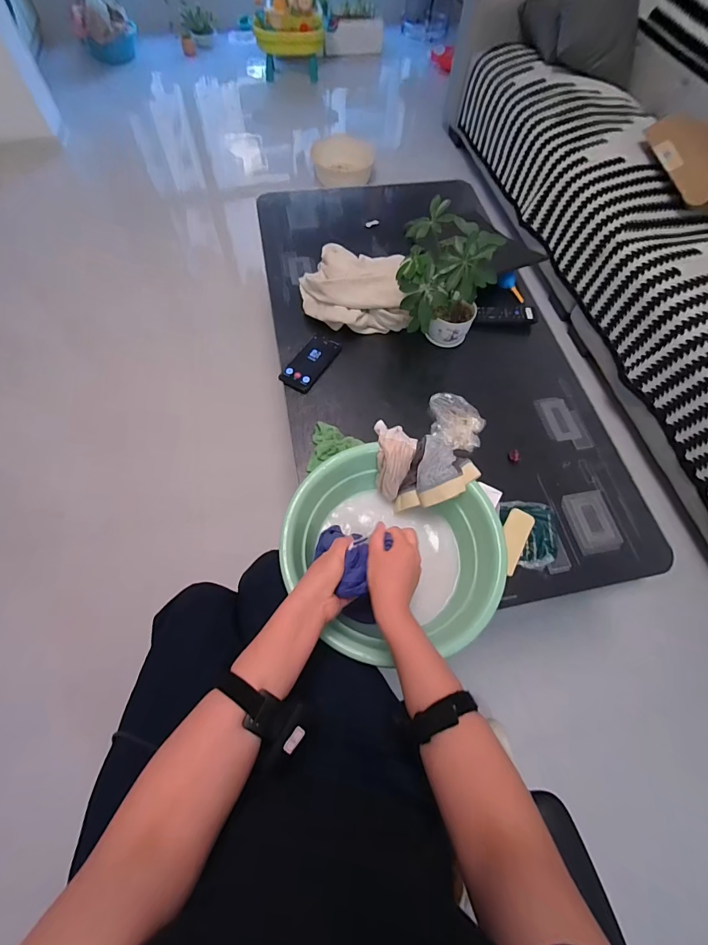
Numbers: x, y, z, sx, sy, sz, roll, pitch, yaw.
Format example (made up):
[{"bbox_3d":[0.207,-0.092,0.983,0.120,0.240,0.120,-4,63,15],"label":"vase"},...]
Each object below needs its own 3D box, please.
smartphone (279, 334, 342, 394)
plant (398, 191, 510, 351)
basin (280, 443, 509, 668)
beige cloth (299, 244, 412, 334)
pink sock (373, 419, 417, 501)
[{"bbox_3d":[-0.098,-0.257,0.895,0.076,0.009,0.167,31,68,3],"label":"smartphone"},{"bbox_3d":[0.187,-0.394,0.818,0.178,0.252,0.181,13,65,3],"label":"plant"},{"bbox_3d":[0.056,0.144,0.649,0.344,0.116,0.315,1,65,-2],"label":"basin"},{"bbox_3d":[0.004,-0.453,0.937,0.250,0.097,0.211,4,65,-1],"label":"beige cloth"},{"bbox_3d":[0.074,-0.016,0.692,0.067,0.056,0.137,1,102,-2],"label":"pink sock"}]

